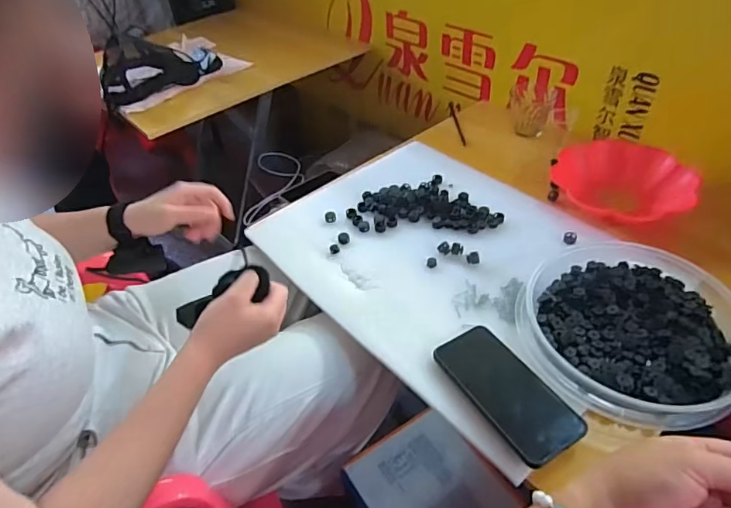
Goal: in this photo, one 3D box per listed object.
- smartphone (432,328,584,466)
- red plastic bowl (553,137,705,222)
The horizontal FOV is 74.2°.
[{"bbox_3d":[0.147,0.141,0.512,0.079,0.011,0.162,-27,48,-20],"label":"smartphone"},{"bbox_3d":[0.400,-0.104,0.765,0.192,0.064,0.192,-3,44,3],"label":"red plastic bowl"}]

